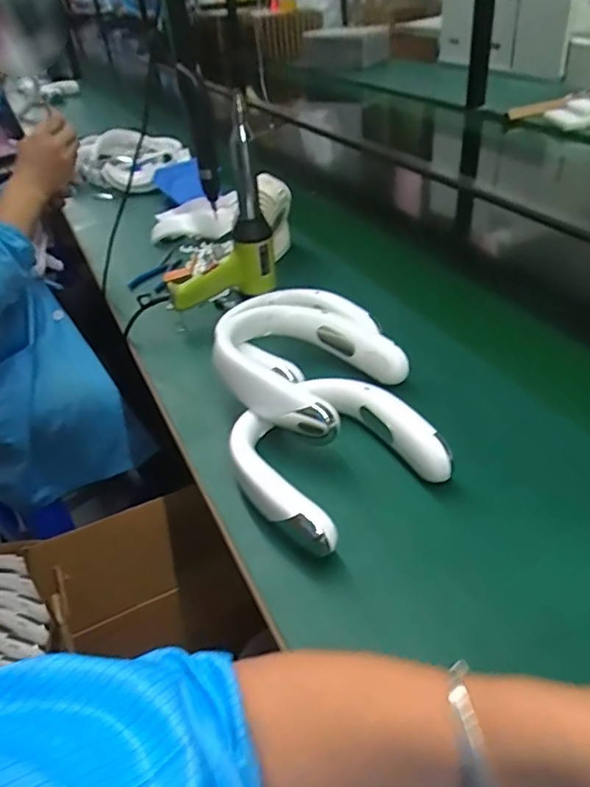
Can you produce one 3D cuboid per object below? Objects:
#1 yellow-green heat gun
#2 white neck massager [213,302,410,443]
[{"bbox_3d":[-0.114,-0.232,0.809,0.152,0.288,0.072,-1,38,7],"label":"yellow-green heat gun"},{"bbox_3d":[0.011,-0.036,0.704,0.188,0.098,0.190,-4,38,3],"label":"white neck massager"}]

